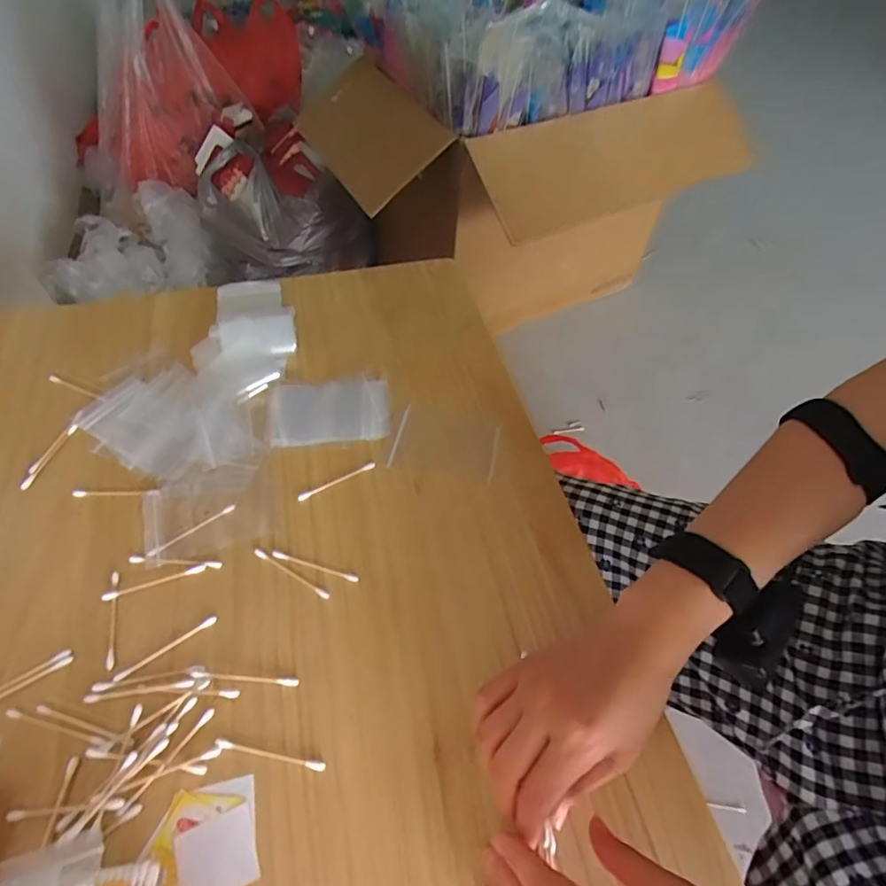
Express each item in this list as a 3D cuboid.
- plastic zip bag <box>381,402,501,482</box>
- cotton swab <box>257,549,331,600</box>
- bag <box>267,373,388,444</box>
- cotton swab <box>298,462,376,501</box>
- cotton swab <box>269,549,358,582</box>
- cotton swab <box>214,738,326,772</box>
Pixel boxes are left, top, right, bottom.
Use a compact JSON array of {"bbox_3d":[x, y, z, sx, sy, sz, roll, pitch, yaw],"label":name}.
[{"bbox_3d":[0.001,-0.002,0.492,0.100,0.004,0.073,11,52,5],"label":"plastic zip bag"},{"bbox_3d":[-0.118,0.100,0.402,0.073,0.004,0.006,27,55,16],"label":"cotton swab"},{"bbox_3d":[-0.109,-0.035,0.499,0.111,0.010,0.077,-5,53,-7],"label":"bag"},{"bbox_3d":[-0.093,0.033,0.455,0.072,0.004,0.008,-24,57,-21],"label":"cotton swab"},{"bbox_3d":[-0.101,0.096,0.408,0.072,0.004,0.006,15,53,8],"label":"cotton swab"},{"bbox_3d":[-0.110,0.198,0.329,0.071,0.004,0.006,10,52,4],"label":"cotton swab"}]

